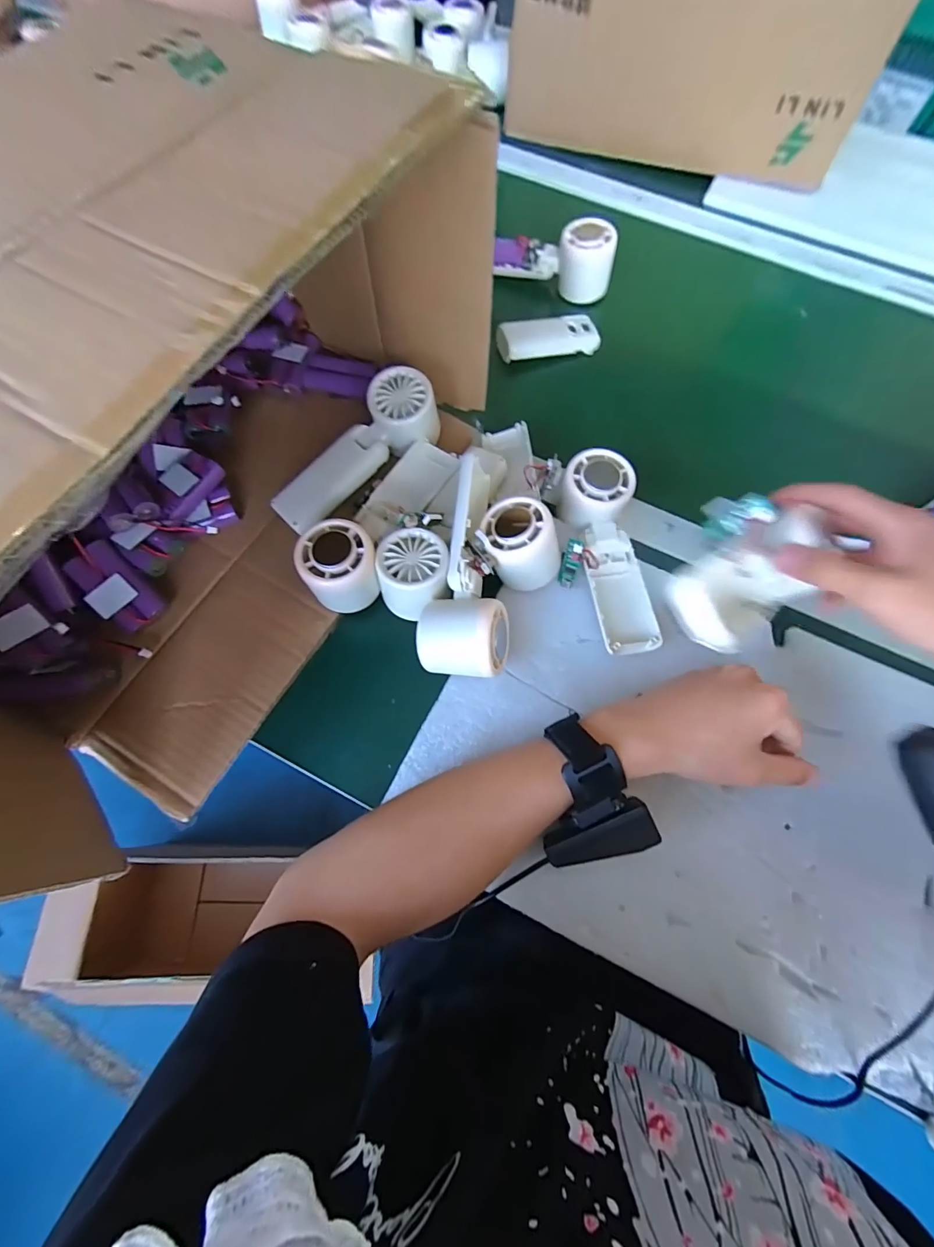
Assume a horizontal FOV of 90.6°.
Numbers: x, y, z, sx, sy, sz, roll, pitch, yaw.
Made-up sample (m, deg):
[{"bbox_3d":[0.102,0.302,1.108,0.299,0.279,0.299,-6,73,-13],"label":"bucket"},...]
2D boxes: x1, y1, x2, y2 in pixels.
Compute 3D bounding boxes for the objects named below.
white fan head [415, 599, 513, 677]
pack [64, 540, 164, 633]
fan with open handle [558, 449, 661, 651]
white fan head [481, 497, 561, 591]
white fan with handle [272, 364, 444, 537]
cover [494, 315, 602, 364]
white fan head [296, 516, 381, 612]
[{"bbox_3d":[0.001,0.010,0.341,0.058,0.057,0.056,4,108,22],"label":"white fan head"},{"bbox_3d":[-0.265,-0.026,0.348,0.037,0.021,0.065,-41,106,-18],"label":"pack"},{"bbox_3d":[0.112,-0.057,0.370,0.059,0.040,0.163,-5,71,-2],"label":"fan with open handle"},{"bbox_3d":[0.043,-0.063,0.363,0.054,0.061,0.058,-44,59,-4],"label":"white fan head"},{"bbox_3d":[-0.091,-0.144,0.407,0.164,0.061,0.055,-43,77,1],"label":"white fan with handle"},{"bbox_3d":[0.086,-0.301,0.486,0.108,0.020,0.040,-11,70,-7],"label":"cover"},{"bbox_3d":[-0.095,-0.041,0.355,0.055,0.050,0.060,1,70,-2],"label":"white fan head"}]

